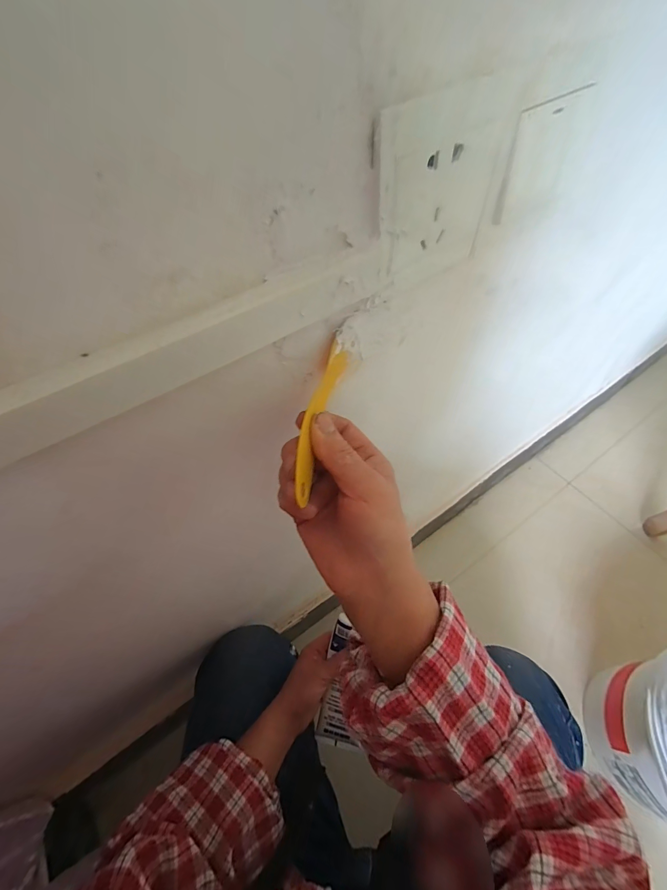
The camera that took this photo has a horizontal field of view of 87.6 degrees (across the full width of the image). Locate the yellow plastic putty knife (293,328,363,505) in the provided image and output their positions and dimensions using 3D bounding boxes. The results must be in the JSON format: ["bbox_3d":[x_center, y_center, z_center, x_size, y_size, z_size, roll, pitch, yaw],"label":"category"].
[{"bbox_3d":[-0.007,-0.020,0.213,0.016,0.032,0.109,13,73,14],"label":"yellow plastic putty knife"}]

